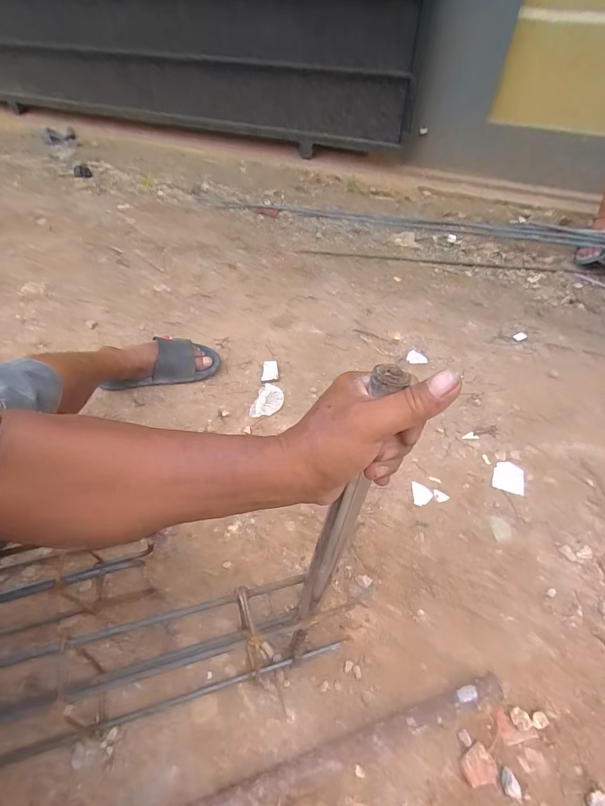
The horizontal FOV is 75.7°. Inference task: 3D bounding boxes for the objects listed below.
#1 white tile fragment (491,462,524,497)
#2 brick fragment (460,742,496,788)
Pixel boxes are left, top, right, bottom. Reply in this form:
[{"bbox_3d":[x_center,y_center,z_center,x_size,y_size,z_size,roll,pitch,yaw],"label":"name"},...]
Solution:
[{"bbox_3d":[0.356,0.128,0.673,0.051,0.005,0.059,16,50,13],"label":"white tile fragment"},{"bbox_3d":[0.192,0.396,0.423,0.038,0.008,0.032,-22,53,-19],"label":"brick fragment"}]

